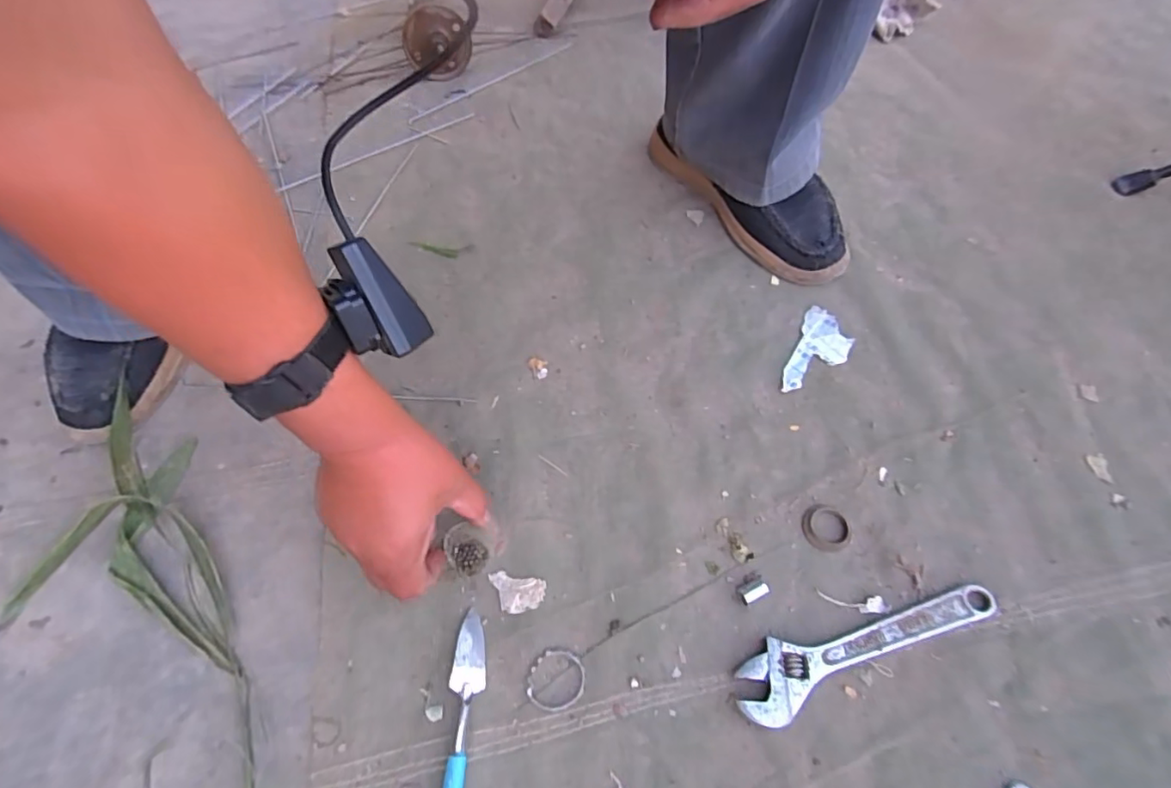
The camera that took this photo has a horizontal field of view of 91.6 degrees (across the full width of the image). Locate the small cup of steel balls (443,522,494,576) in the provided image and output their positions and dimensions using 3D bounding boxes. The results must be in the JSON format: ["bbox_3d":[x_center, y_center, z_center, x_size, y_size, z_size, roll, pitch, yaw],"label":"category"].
[{"bbox_3d":[-0.090,0.114,0.426,0.034,0.025,0.035,8,60,6],"label":"small cup of steel balls"}]

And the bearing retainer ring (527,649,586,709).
[{"bbox_3d":[-0.021,0.195,0.390,0.040,0.004,0.037,-1,60,1],"label":"bearing retainer ring"}]

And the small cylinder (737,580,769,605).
[{"bbox_3d":[0.122,0.142,0.414,0.020,0.012,0.013,-17,61,-9],"label":"small cylinder"}]

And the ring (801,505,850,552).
[{"bbox_3d":[0.184,0.102,0.436,0.036,0.004,0.036,1,60,2],"label":"ring"}]

